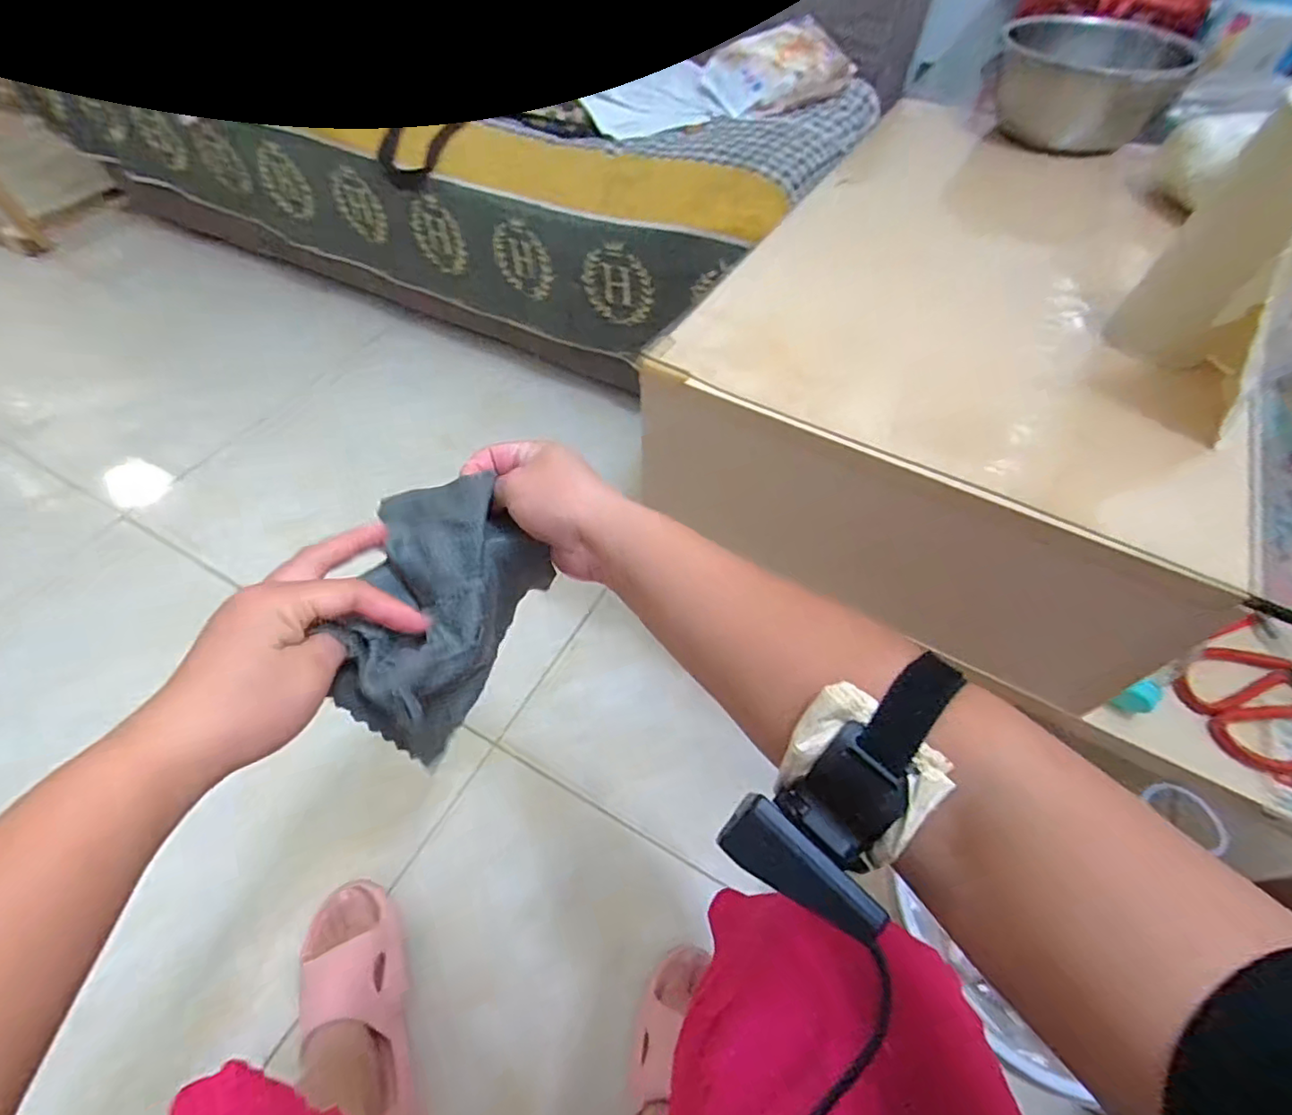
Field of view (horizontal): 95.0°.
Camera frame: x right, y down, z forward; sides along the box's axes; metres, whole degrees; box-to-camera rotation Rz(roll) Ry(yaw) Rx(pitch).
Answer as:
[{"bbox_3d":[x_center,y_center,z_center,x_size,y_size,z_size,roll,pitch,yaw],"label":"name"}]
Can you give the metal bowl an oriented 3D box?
[{"bbox_3d":[0.527,-0.570,0.724,0.193,0.097,0.212,22,57,13],"label":"metal bowl"}]

